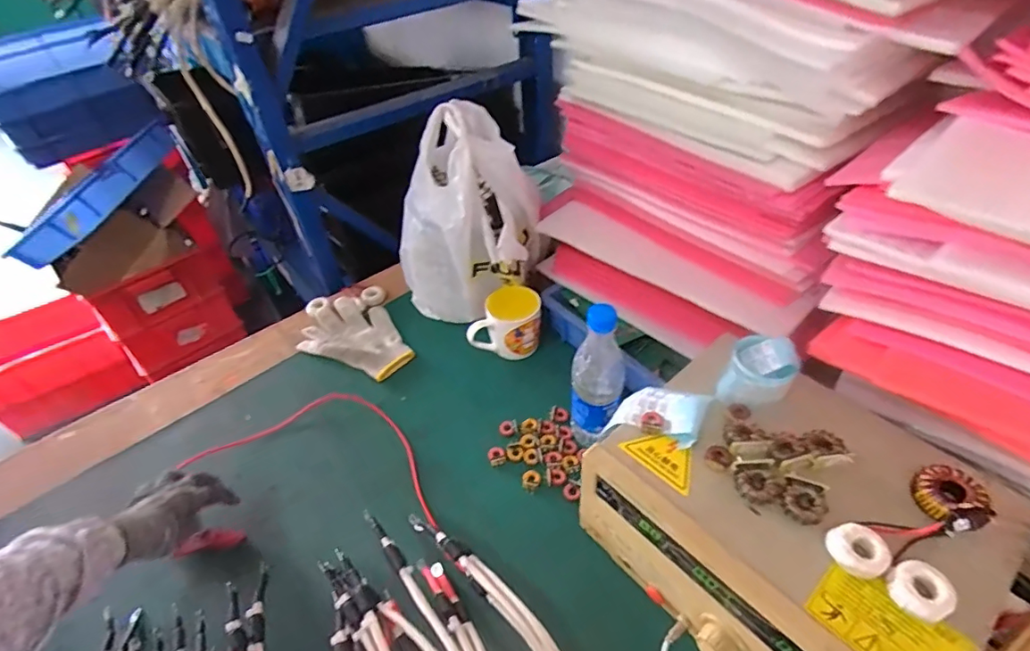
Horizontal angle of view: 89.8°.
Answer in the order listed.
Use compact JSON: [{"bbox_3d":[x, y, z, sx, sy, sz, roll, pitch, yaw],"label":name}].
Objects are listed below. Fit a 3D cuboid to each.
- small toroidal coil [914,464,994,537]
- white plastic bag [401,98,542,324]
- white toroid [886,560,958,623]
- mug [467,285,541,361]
[{"bbox_3d":[0.378,0.153,0.451,0.053,0.025,0.053,-3,44,3],"label":"small toroidal coil"},{"bbox_3d":[-0.077,-0.168,0.833,0.234,0.329,0.141,20,49,24],"label":"white plastic bag"},{"bbox_3d":[0.314,0.207,0.401,0.042,0.016,0.039,-3,44,3],"label":"white toroid"},{"bbox_3d":[-0.015,-0.005,0.830,0.112,0.089,0.074,-1,44,5],"label":"mug"}]

